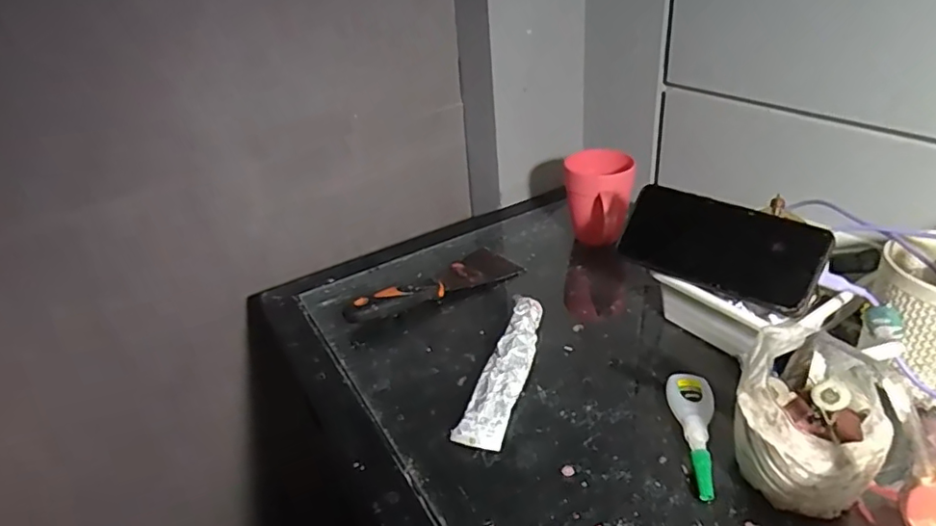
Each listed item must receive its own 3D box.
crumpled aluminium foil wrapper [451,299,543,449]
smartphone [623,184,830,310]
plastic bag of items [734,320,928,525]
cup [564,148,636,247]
[{"bbox_3d":[0.033,0.093,0.513,0.039,0.033,0.166,6,34,19],"label":"crumpled aluminium foil wrapper"},{"bbox_3d":[0.220,-0.014,0.507,0.160,0.077,0.014,21,4,31],"label":"smartphone"},{"bbox_3d":[0.229,0.107,0.386,0.097,0.104,0.091,0,32,10],"label":"plastic bag of items"},{"bbox_3d":[0.154,-0.064,0.675,0.077,0.105,0.098,0,32,9],"label":"cup"}]

